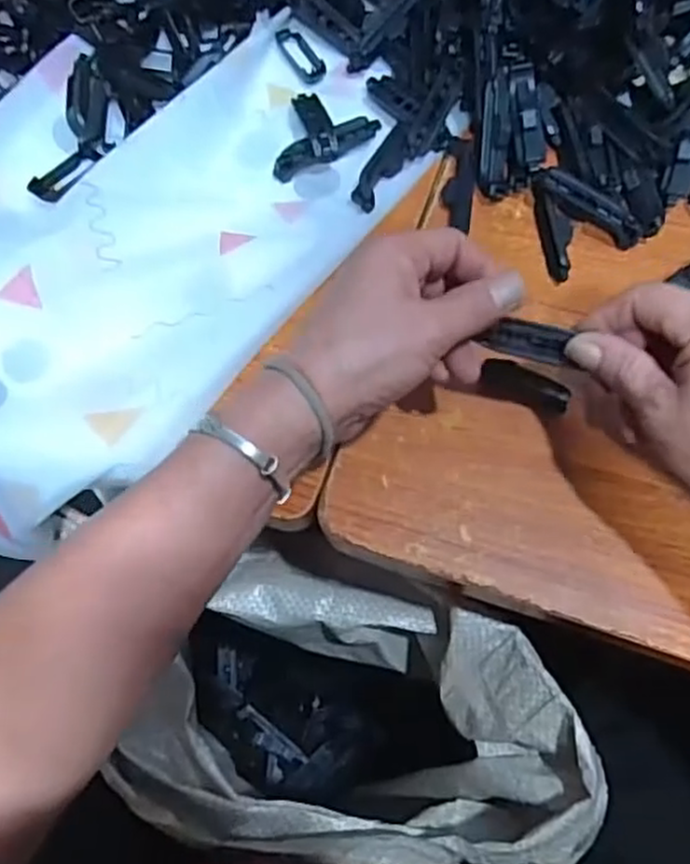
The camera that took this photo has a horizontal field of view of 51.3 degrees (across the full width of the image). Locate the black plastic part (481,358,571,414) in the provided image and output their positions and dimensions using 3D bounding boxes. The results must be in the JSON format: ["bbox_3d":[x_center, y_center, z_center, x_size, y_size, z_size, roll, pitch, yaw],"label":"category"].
[{"bbox_3d":[0.107,-0.027,0.421,0.050,0.010,0.018,20,72,9],"label":"black plastic part"}]

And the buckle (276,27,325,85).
[{"bbox_3d":[-0.033,-0.272,0.515,0.022,0.009,0.053,-30,72,-8],"label":"buckle"}]

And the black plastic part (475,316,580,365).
[{"bbox_3d":[0.091,-0.046,0.359,0.040,0.013,0.014,10,71,4],"label":"black plastic part"}]

